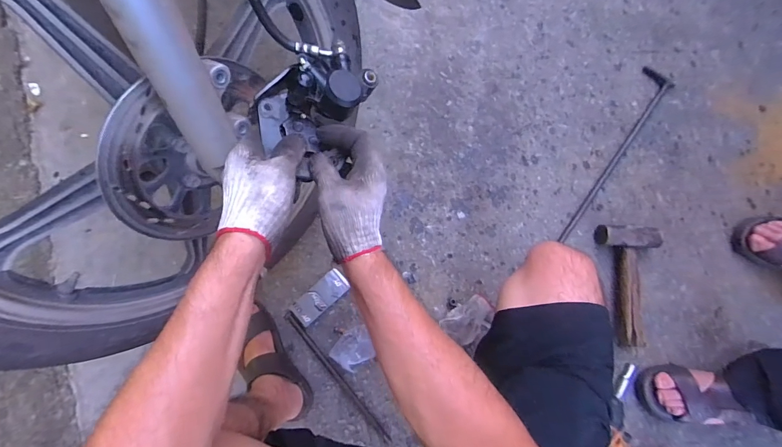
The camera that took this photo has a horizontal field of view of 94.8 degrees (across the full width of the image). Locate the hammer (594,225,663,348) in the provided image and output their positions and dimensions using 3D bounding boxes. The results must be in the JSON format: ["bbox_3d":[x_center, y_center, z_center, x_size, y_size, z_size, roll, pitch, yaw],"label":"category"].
[{"bbox_3d":[0.526,0.134,0.785,0.141,0.052,0.257,2,84,-6],"label":"hammer"}]

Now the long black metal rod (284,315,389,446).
[{"bbox_3d":[-0.112,0.325,0.761,0.018,0.020,0.343,-38,89,-9],"label":"long black metal rod"}]

